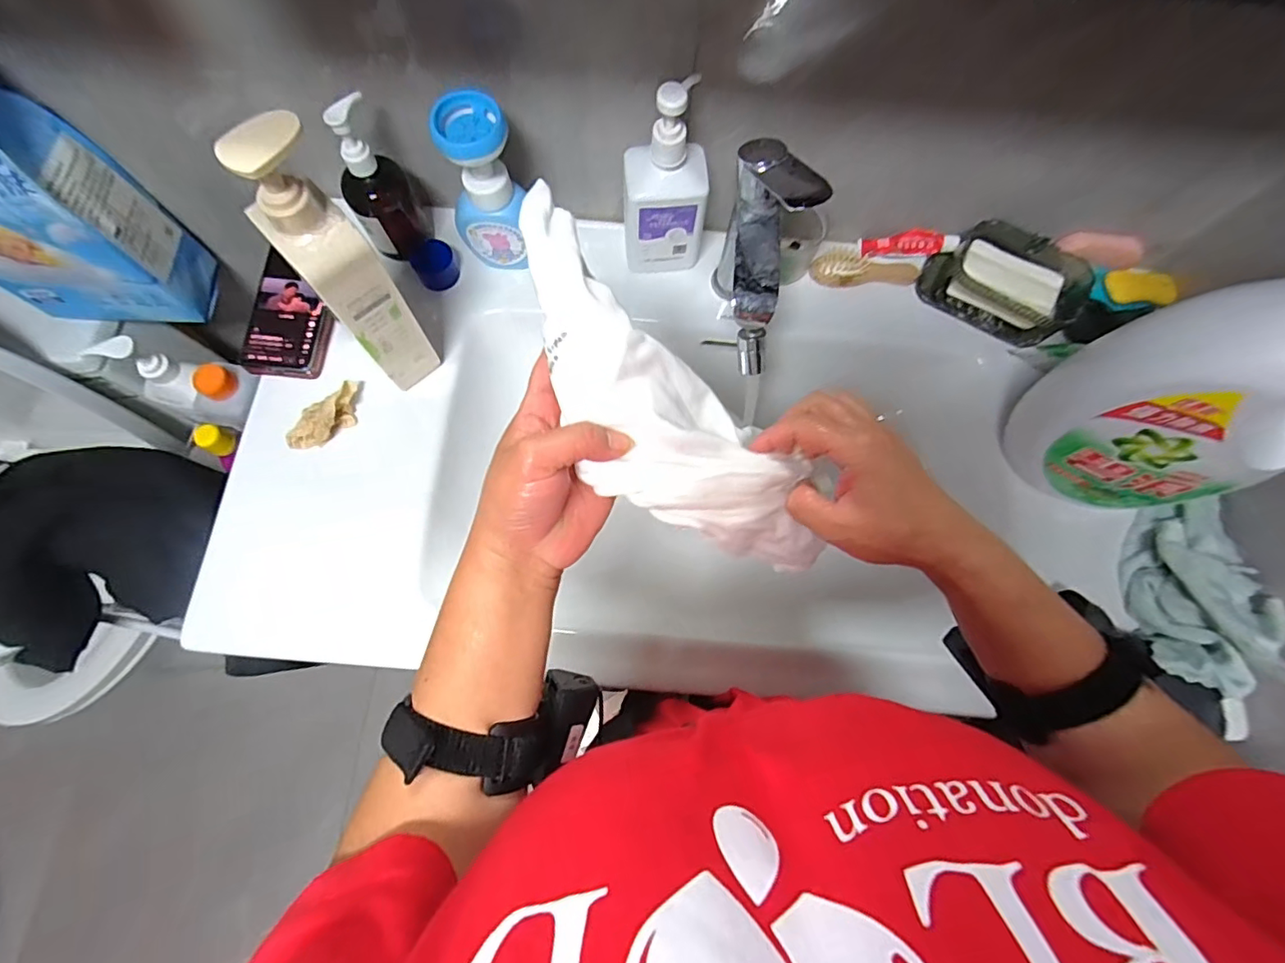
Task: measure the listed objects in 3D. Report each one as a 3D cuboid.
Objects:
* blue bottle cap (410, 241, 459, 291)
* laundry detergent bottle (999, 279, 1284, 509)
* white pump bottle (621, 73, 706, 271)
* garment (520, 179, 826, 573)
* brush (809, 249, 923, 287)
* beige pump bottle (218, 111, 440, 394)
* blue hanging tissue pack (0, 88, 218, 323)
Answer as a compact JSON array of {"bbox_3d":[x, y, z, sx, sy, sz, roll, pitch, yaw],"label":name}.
[{"bbox_3d":[-0.232,-0.244,0.607,0.044,0.028,0.044,0,74,-2],"label":"blue bottle cap"},{"bbox_3d":[0.446,-0.068,0.417,0.156,0.326,0.095,42,77,10],"label":"laundry detergent bottle"},{"bbox_3d":[0.022,-0.289,0.534,0.081,0.199,0.048,-6,74,-3],"label":"white pump bottle"},{"bbox_3d":[0.019,-0.027,0.333,0.292,0.040,0.099,46,75,-24],"label":"garment"},{"bbox_3d":[0.256,-0.247,0.628,0.124,0.022,0.046,-5,74,-3],"label":"brush"},{"bbox_3d":[-0.244,-0.170,0.454,0.062,0.248,0.059,-39,79,-12],"label":"beige pump bottle"},{"bbox_3d":[-0.689,-0.312,0.584,0.204,0.340,0.100,-1,74,-2],"label":"blue hanging tissue pack"}]

